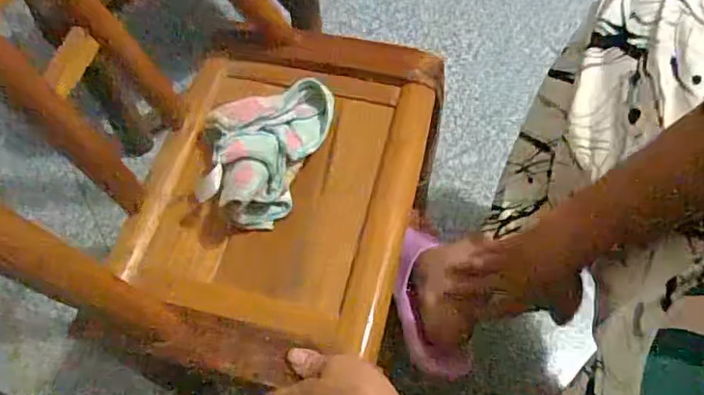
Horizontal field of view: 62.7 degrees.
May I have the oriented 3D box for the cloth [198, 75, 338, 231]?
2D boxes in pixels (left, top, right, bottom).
[{"bbox_3d":[-0.074,-0.047,0.525,0.112,0.060,0.128,-5,60,1],"label":"cloth"}]

